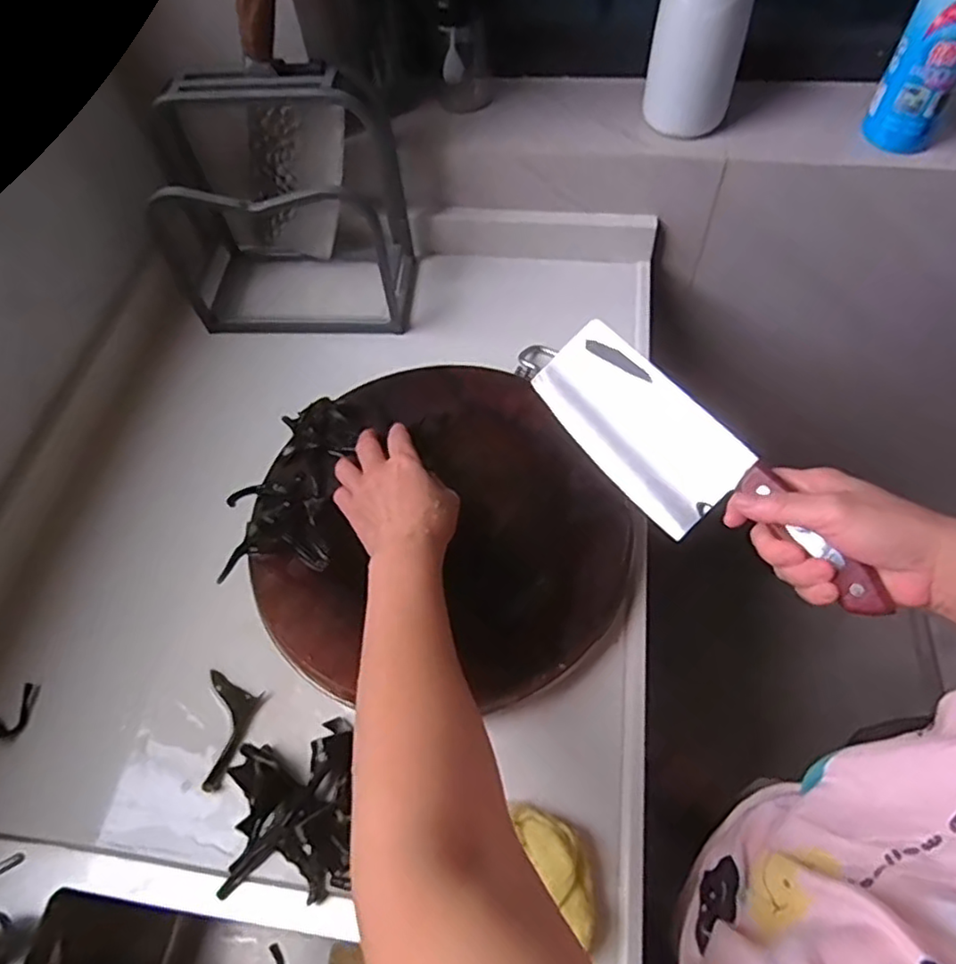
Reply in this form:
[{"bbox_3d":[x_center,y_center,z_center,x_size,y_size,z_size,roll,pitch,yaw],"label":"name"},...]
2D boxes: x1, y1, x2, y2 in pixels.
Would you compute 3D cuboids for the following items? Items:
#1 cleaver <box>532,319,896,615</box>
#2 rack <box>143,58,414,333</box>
[{"bbox_3d":[0.138,-0.006,0.437,0.079,0.013,0.262,-50,64,20],"label":"cleaver"},{"bbox_3d":[-0.187,-0.267,0.644,0.217,0.223,0.131,-1,59,3],"label":"rack"}]

